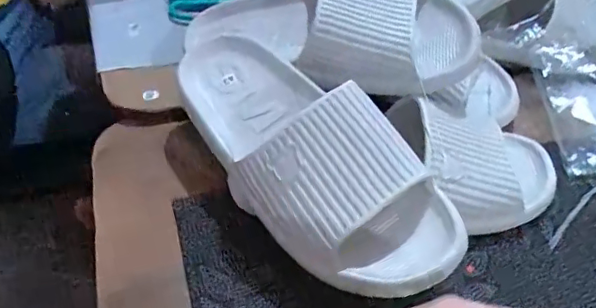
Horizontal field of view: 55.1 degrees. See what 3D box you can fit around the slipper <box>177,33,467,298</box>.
[{"bbox_3d":[-0.005,-0.011,0.415,0.104,0.077,0.275,-32,56,-32],"label":"slipper"}]

